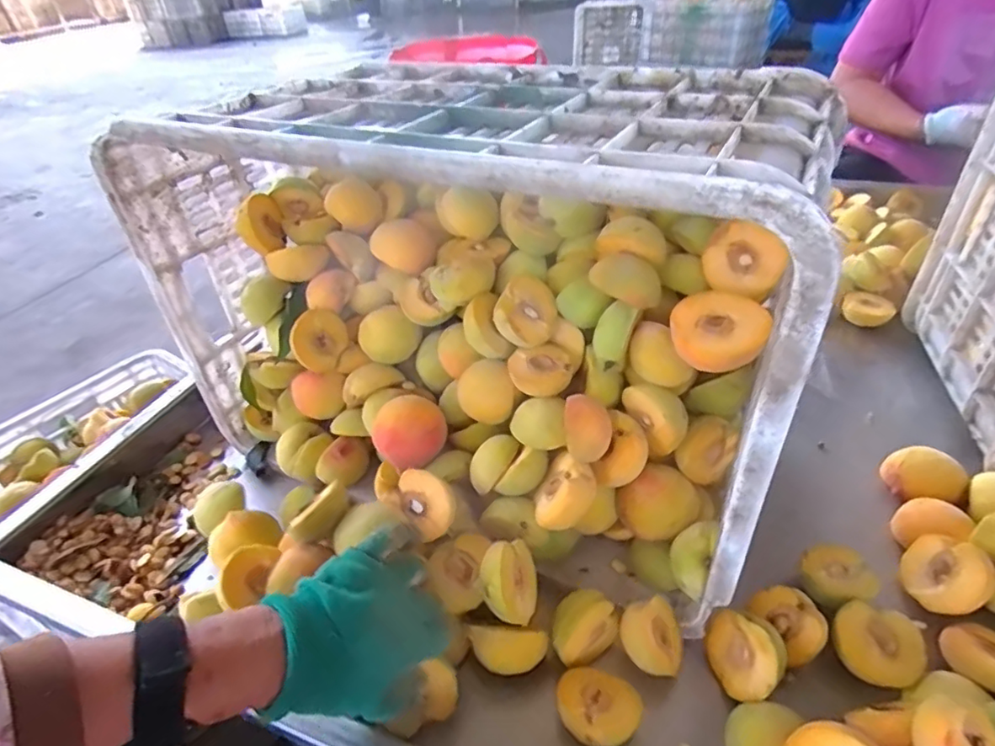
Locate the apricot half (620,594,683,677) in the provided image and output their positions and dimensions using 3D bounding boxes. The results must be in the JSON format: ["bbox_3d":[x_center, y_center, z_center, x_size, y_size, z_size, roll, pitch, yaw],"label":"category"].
[{"bbox_3d":[0.114,0.197,0.424,0.043,0.028,0.051,-2,70,2],"label":"apricot half"}]

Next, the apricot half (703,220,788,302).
[{"bbox_3d":[0.191,-0.085,0.433,0.057,0.051,0.028,29,15,30],"label":"apricot half"}]

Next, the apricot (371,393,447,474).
[{"bbox_3d":[-0.078,0.060,0.512,0.062,0.060,0.061,-12,39,-9],"label":"apricot"}]

